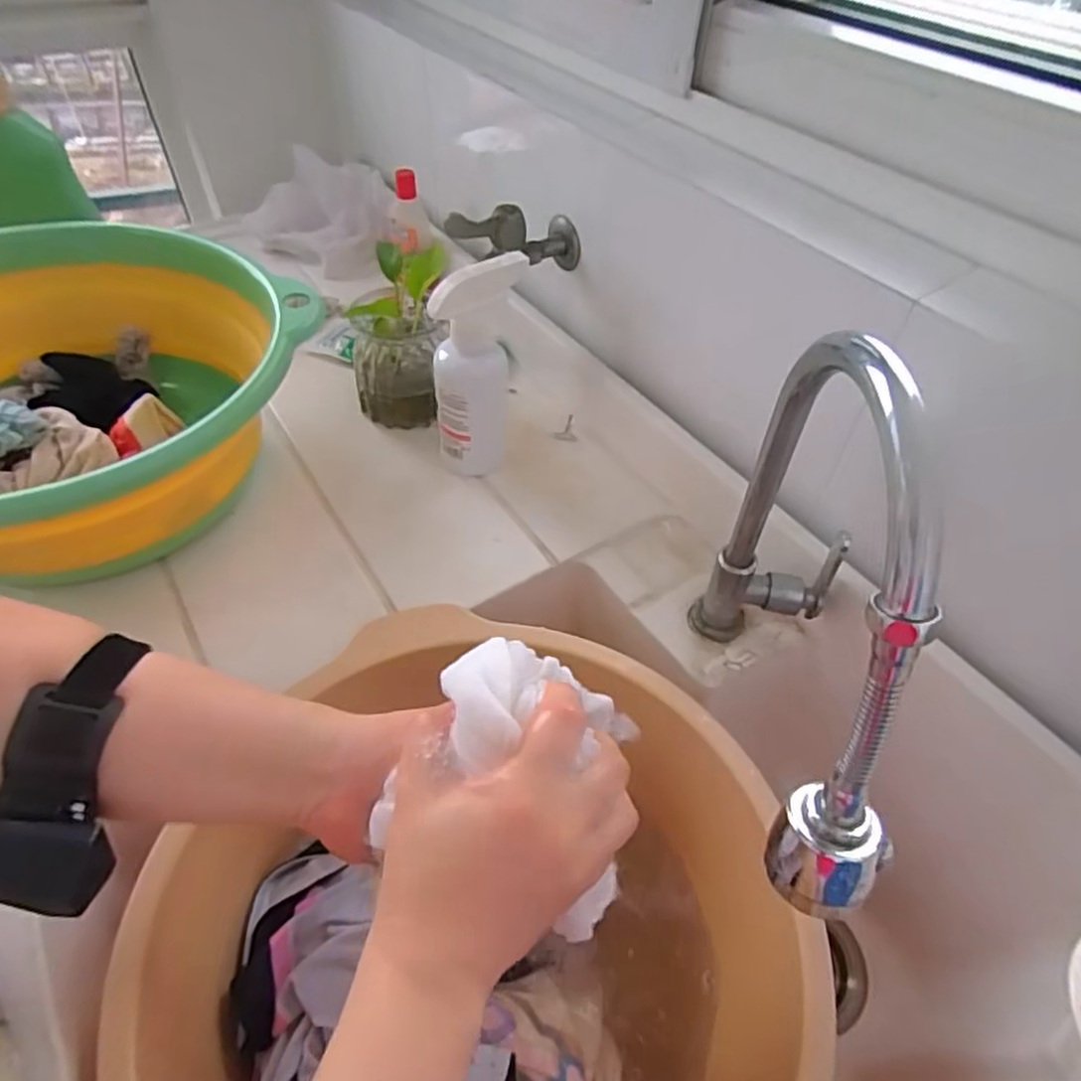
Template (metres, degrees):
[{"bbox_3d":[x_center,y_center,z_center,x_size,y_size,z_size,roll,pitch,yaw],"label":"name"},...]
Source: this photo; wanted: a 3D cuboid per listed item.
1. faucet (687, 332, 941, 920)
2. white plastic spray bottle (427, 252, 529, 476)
[{"bbox_3d":[0.140,0.054,0.369,0.081,0.275,0.243,13,50,9],"label":"faucet"},{"bbox_3d":[-0.053,-0.140,0.577,0.074,0.185,0.065,1,49,-1],"label":"white plastic spray bottle"}]

